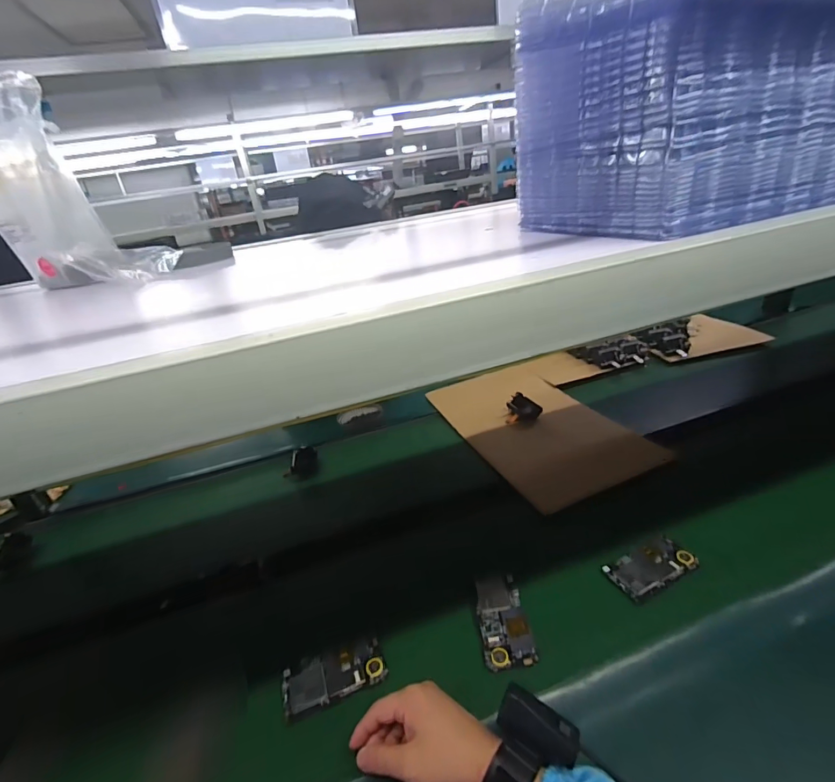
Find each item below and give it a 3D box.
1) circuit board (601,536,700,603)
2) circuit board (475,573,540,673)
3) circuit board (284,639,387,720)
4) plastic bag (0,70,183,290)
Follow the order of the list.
[{"bbox_3d":[0.328,0.250,0.604,0.122,0.012,0.064,-17,28,-19],"label":"circuit board"},{"bbox_3d":[0.112,0.300,0.567,0.062,0.017,0.123,-7,26,1],"label":"circuit board"},{"bbox_3d":[-0.105,0.353,0.533,0.122,0.006,0.062,-14,27,-13],"label":"circuit board"},{"bbox_3d":[-0.453,-0.260,0.548,0.167,0.227,0.175,19,36,42],"label":"plastic bag"}]

